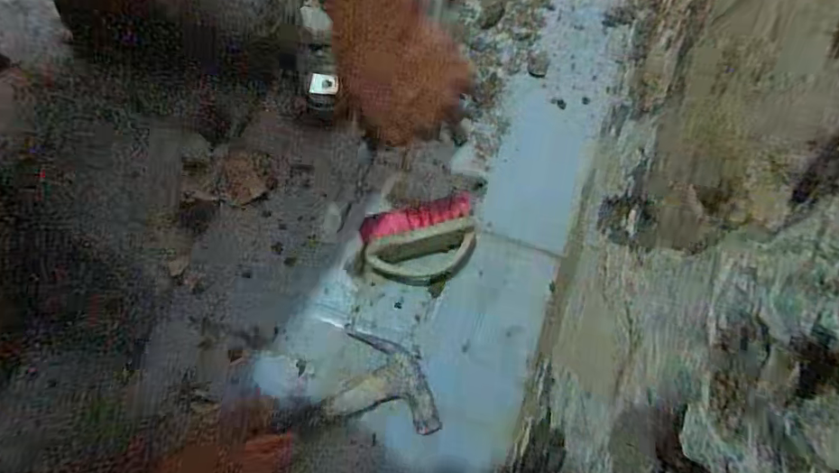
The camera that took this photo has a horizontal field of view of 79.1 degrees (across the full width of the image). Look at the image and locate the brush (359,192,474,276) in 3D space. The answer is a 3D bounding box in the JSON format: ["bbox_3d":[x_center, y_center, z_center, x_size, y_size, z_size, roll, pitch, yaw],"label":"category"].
[{"bbox_3d":[0.003,0.003,0.543,0.122,0.054,0.076,-16,81,-7],"label":"brush"}]

